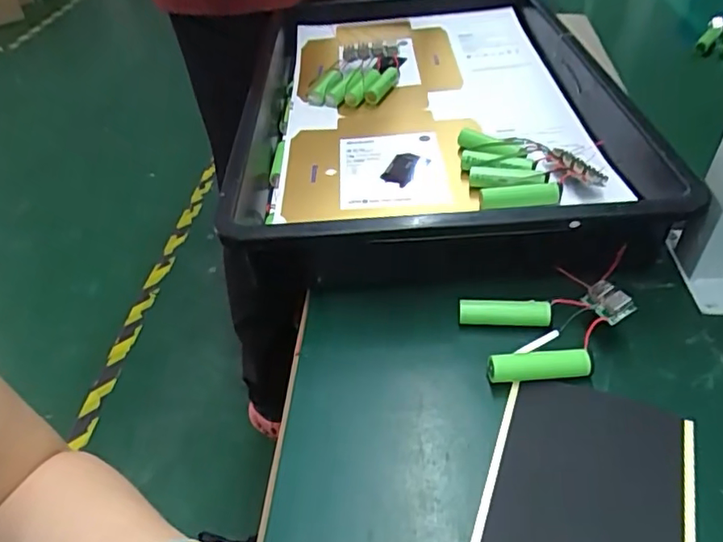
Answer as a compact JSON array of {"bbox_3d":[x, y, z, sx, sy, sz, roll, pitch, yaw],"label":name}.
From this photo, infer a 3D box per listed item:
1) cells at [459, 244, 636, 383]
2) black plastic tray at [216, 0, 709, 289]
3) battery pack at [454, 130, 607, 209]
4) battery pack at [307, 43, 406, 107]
[{"bbox_3d":[0.137,0.036,0.392,0.119,0.038,0.075,-11,42,-5],"label":"cells"},{"bbox_3d":[0.063,-0.176,0.613,0.351,0.098,0.565,-4,41,2],"label":"black plastic tray"},{"bbox_3d":[0.149,-0.095,0.503,0.104,0.027,0.102,-3,41,-3],"label":"battery pack"},{"bbox_3d":[-0.003,-0.246,0.692,0.099,0.033,0.138,5,42,11],"label":"battery pack"}]

